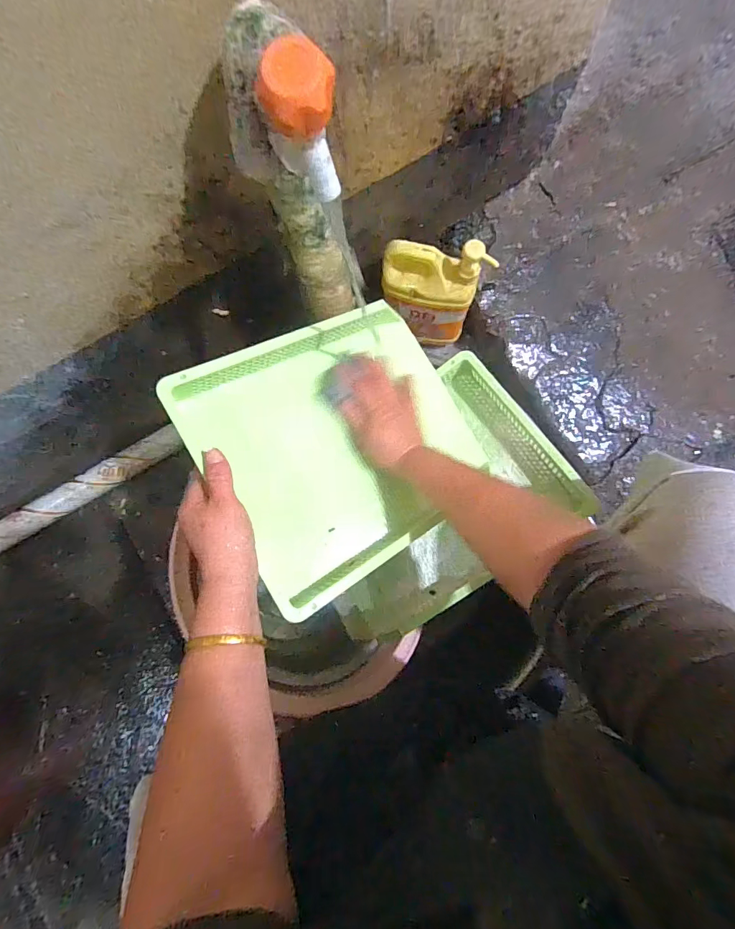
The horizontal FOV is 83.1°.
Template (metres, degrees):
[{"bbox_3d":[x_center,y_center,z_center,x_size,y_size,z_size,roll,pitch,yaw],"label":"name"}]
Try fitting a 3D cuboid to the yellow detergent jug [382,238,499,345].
[{"bbox_3d":[0.099,-0.265,0.661,0.151,0.202,0.067,7,81,4],"label":"yellow detergent jug"}]

